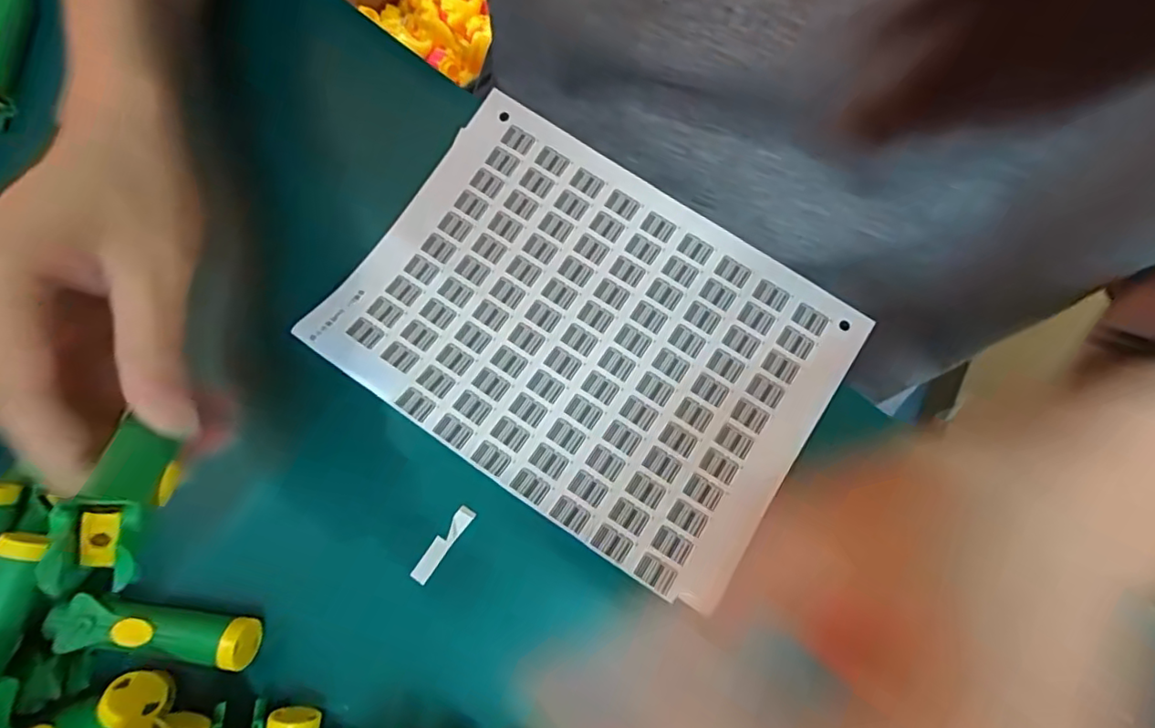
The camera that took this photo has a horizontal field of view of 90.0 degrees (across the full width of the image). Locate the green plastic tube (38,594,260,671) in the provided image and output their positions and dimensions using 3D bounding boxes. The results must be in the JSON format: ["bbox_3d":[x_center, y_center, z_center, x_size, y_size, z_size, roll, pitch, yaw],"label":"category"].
[{"bbox_3d":[-0.172,0.109,0.237,0.081,0.017,0.020,4,80,5],"label":"green plastic tube"}]

